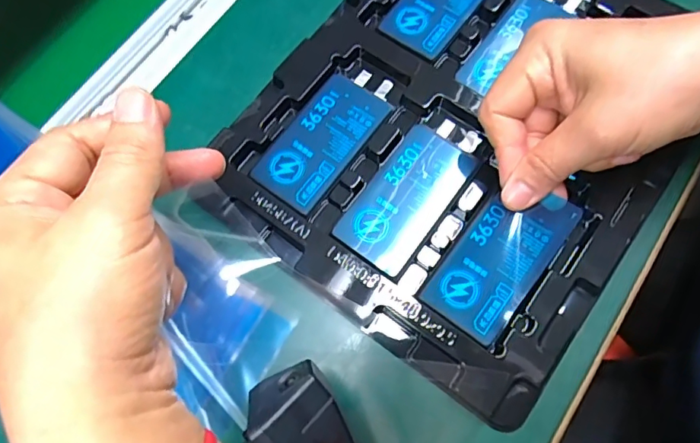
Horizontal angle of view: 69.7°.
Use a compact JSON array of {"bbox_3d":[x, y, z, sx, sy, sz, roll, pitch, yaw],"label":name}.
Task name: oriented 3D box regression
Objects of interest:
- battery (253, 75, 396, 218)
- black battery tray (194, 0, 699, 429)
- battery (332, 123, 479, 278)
[{"bbox_3d":[-0.016,-0.048,0.290,0.046,0.004,0.084,34,76,11],"label":"battery"},{"bbox_3d":[0.068,-0.064,0.294,0.216,0.015,0.272,34,76,11],"label":"black battery tray"},{"bbox_3d":[0.031,-0.014,0.277,0.044,0.004,0.084,35,76,12],"label":"battery"}]

